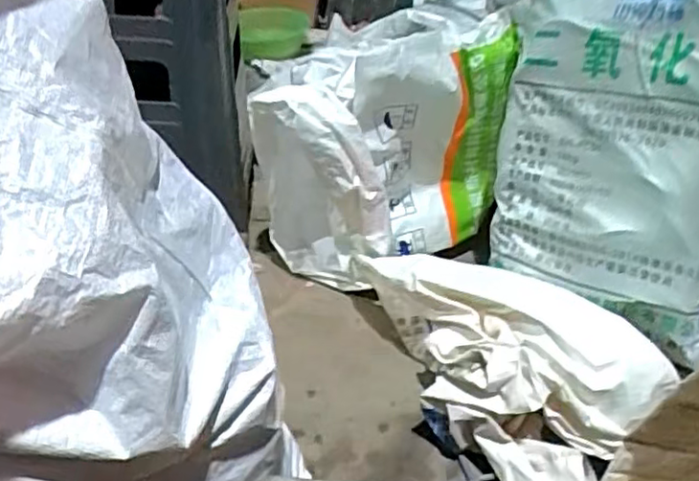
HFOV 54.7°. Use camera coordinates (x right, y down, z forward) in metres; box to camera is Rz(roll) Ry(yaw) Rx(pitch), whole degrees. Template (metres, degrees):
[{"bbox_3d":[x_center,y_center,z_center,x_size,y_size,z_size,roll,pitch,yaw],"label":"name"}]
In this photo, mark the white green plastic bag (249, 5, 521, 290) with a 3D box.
[{"bbox_3d":[0.069,-0.164,1.264,0.470,0.458,0.246,-16,37,-31],"label":"white green plastic bag"}]

